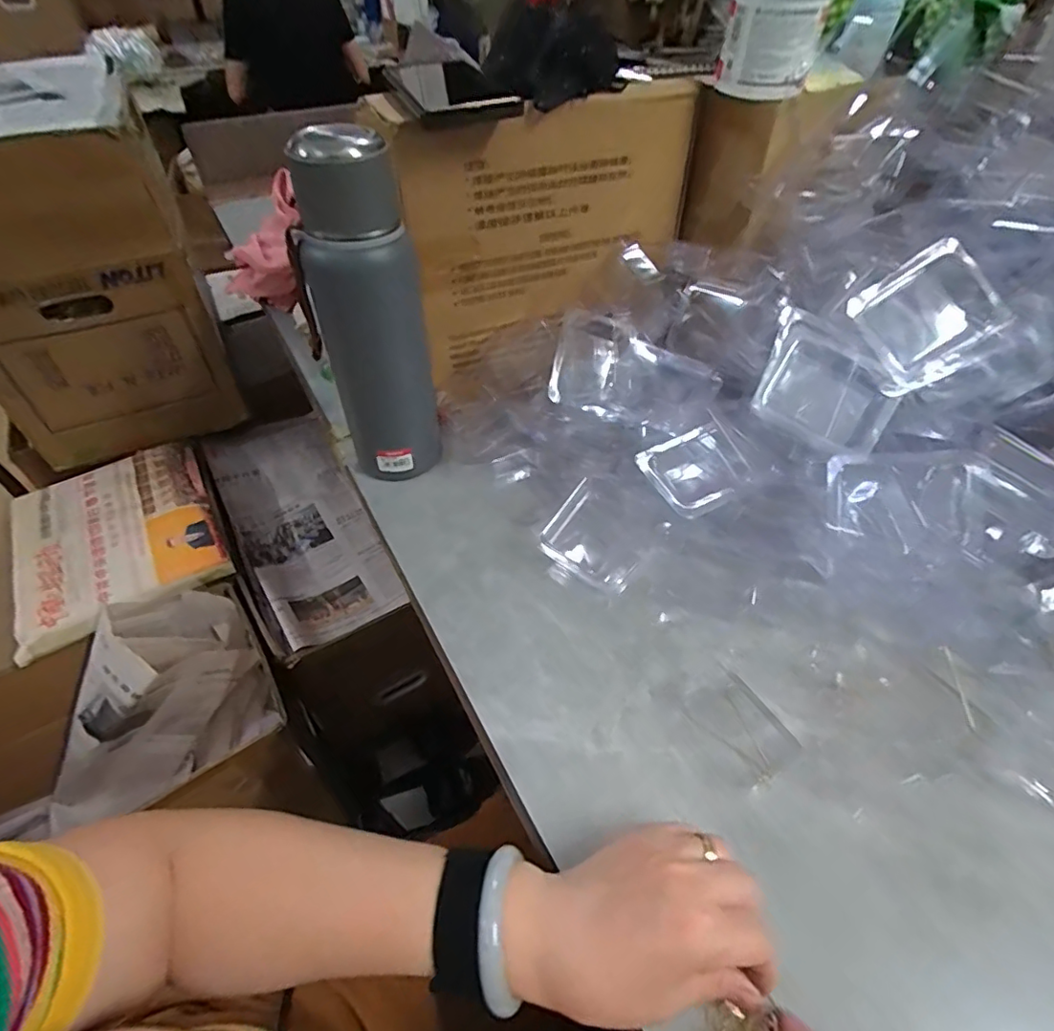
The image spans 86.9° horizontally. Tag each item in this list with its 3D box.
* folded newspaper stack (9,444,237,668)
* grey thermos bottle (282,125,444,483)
[{"bbox_3d":[-0.634,0.023,0.858,0.271,0.045,0.334,-24,51,-21],"label":"folded newspaper stack"},{"bbox_3d":[-0.127,-0.151,0.458,0.078,0.267,0.073,37,56,27],"label":"grey thermos bottle"}]

